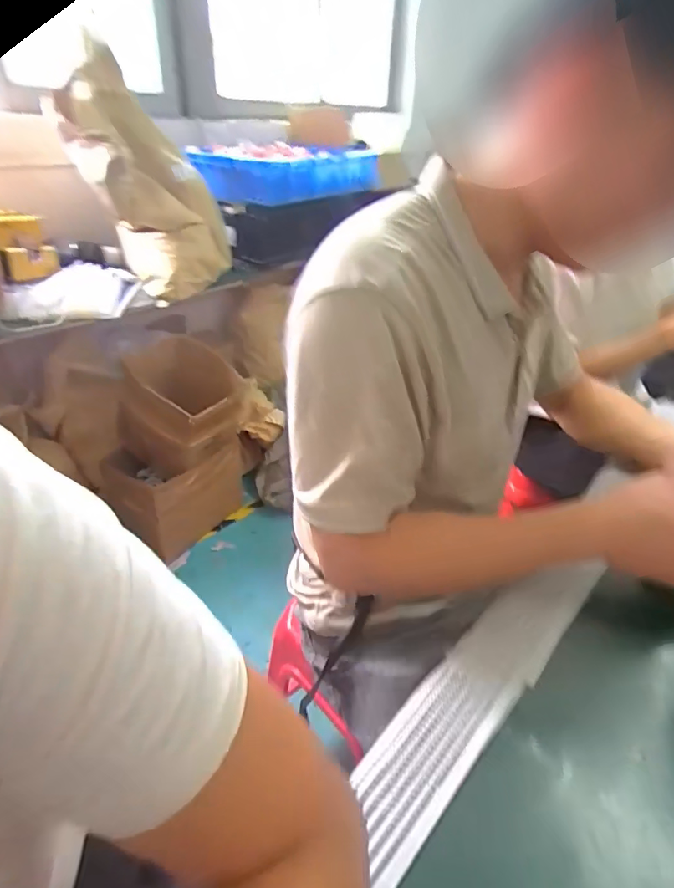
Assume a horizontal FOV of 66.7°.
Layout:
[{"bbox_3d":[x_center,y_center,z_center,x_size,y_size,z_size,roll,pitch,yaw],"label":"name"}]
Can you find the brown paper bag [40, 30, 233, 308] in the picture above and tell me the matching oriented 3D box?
[{"bbox_3d":[-0.453,-0.619,1.244,0.289,0.533,0.220,-37,40,-11],"label":"brown paper bag"}]

